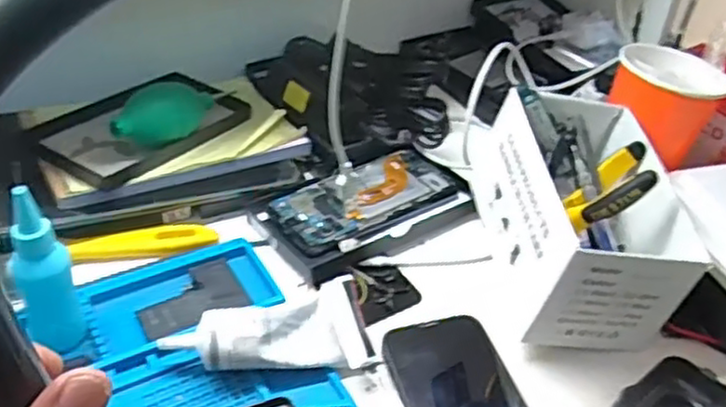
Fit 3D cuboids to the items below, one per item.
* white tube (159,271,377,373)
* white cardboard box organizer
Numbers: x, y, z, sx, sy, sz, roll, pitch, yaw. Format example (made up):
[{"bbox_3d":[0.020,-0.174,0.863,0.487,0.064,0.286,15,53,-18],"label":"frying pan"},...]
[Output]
[{"bbox_3d":[-0.061,0.079,0.468,0.130,0.033,0.052,0,39,-5],"label":"white tube"},{"bbox_3d":[0.160,0.005,0.531,0.117,0.096,0.187,-1,39,-5],"label":"white cardboard box organizer"}]

